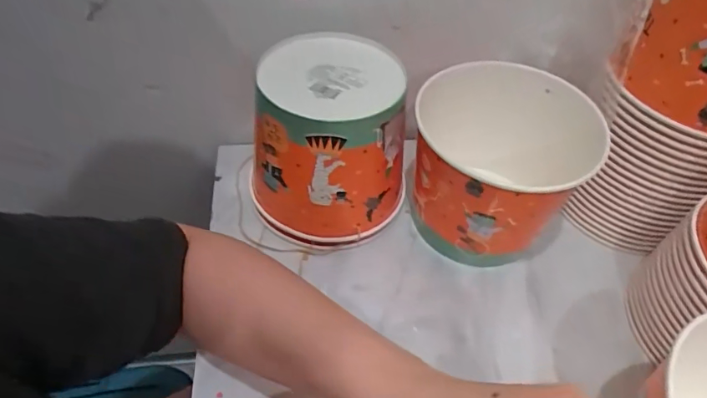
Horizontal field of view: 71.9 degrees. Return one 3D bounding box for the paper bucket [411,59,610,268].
[{"bbox_3d":[0.126,-0.023,0.467,0.139,0.142,0.148,2,50,-2],"label":"paper bucket"}]

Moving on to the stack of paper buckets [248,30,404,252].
[{"bbox_3d":[-0.026,-0.057,0.477,0.137,0.148,0.150,-4,50,-7],"label":"stack of paper buckets"}]

